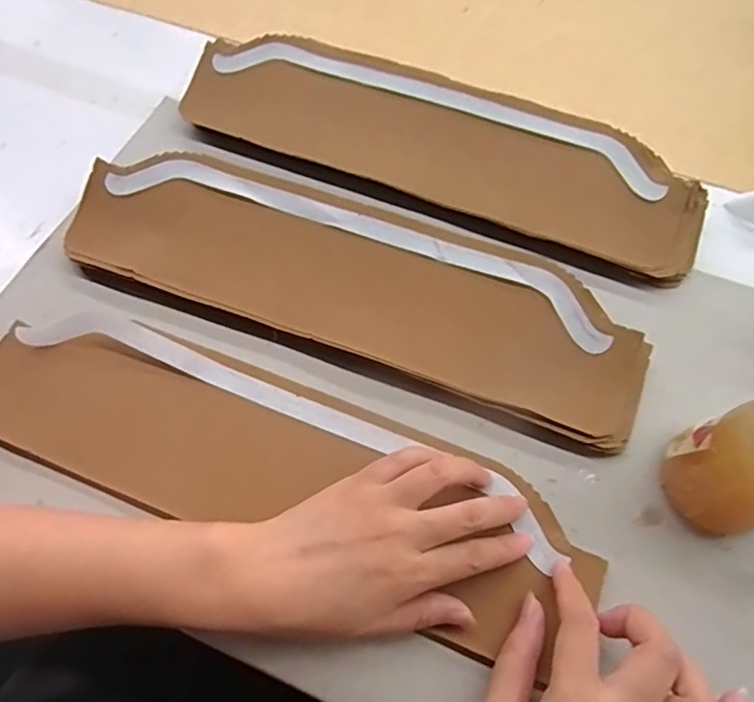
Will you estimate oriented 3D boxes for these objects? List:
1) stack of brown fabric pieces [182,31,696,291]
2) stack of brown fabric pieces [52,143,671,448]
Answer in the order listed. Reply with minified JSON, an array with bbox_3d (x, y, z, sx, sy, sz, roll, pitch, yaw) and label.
[{"bbox_3d":[0.048,-0.177,0.469,0.427,0.035,0.124,21,67,9],"label":"stack of brown fabric pieces"},{"bbox_3d":[-0.019,-0.054,0.410,0.415,0.029,0.114,19,67,9],"label":"stack of brown fabric pieces"}]

